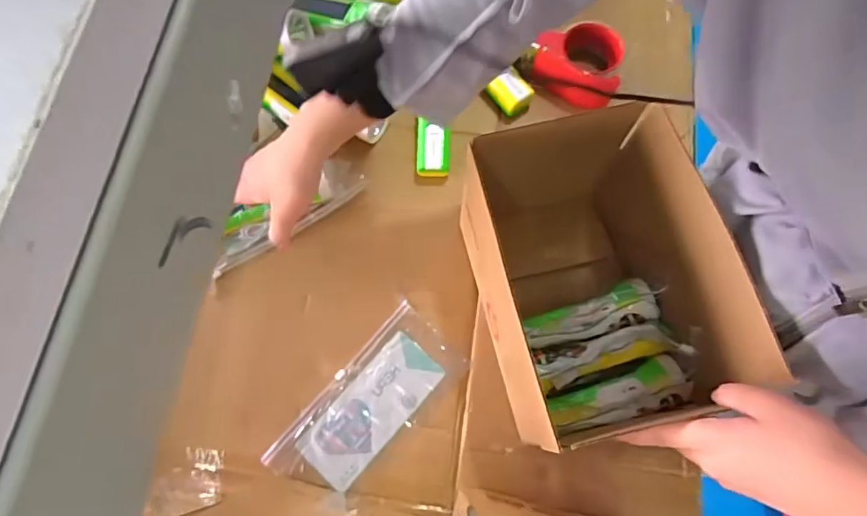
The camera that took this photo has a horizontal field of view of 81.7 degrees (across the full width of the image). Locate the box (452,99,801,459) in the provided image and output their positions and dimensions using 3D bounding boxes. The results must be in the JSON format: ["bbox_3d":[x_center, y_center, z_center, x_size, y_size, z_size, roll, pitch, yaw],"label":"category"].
[{"bbox_3d":[0.148,0.028,0.496,0.193,0.186,0.270,-14,73,-2],"label":"box"}]

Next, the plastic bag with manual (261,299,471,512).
[{"bbox_3d":[-0.070,0.163,0.555,0.100,0.010,0.218,40,78,13],"label":"plastic bag with manual"}]

